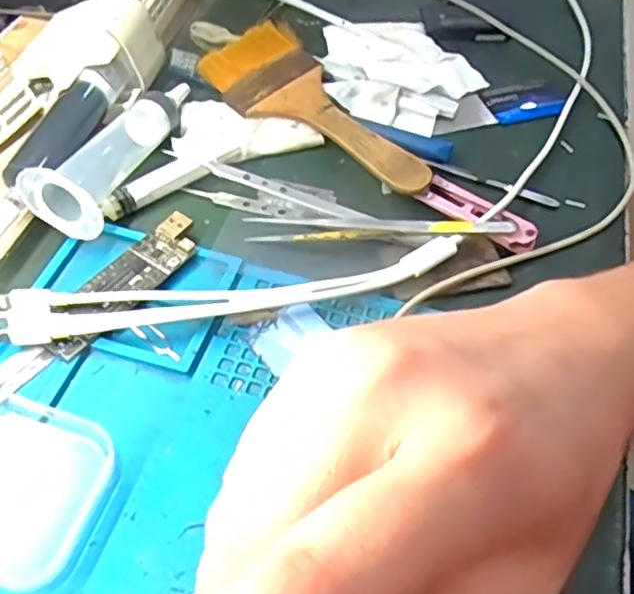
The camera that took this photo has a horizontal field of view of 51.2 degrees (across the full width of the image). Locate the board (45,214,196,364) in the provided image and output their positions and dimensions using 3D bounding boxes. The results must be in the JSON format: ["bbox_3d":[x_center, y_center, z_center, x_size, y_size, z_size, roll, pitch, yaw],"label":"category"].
[{"bbox_3d":[-0.089,-0.007,0.313,0.030,0.009,0.093,26,55,16],"label":"board"}]

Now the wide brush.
[{"bbox_3d":[-0.007,-0.106,0.389,0.062,0.021,0.163,-26,58,-22],"label":"wide brush"}]

